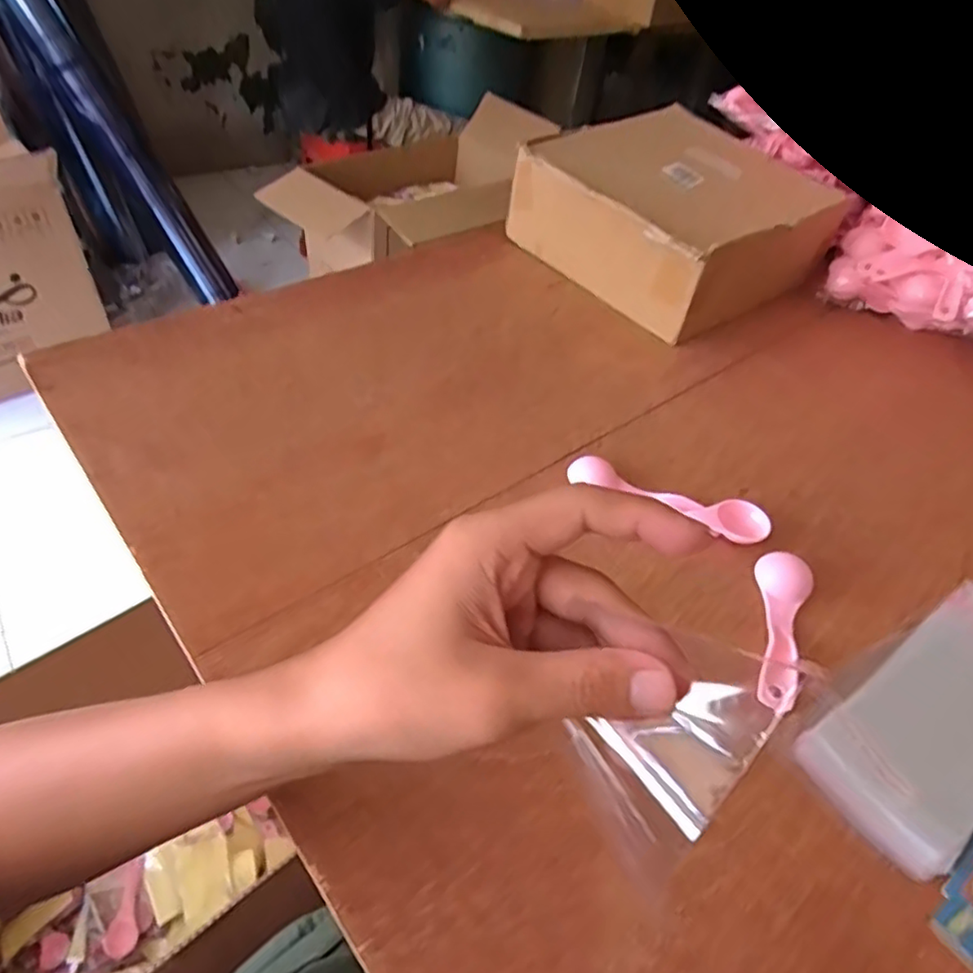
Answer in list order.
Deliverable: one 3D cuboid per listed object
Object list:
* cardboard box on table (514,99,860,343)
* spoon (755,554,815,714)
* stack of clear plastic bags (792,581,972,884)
[{"bbox_3d":[0.199,-0.282,0.684,0.247,0.108,0.246,-23,52,-28],"label":"cardboard box on table"},{"bbox_3d":[0.174,0.081,0.382,0.033,0.009,0.109,23,46,15],"label":"spoon"},{"bbox_3d":[0.265,0.119,0.355,0.206,0.019,0.081,-21,51,-27],"label":"stack of clear plastic bags"}]

